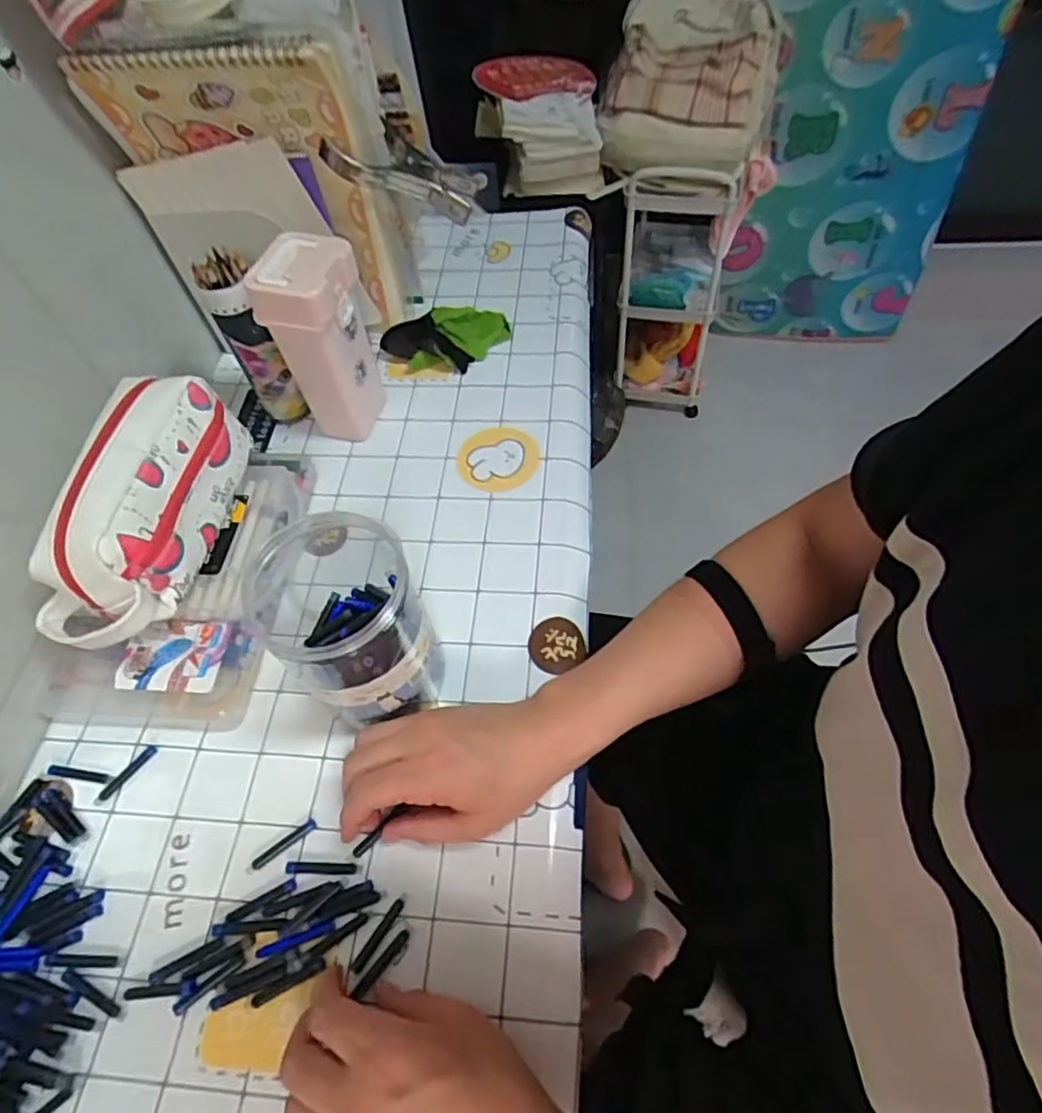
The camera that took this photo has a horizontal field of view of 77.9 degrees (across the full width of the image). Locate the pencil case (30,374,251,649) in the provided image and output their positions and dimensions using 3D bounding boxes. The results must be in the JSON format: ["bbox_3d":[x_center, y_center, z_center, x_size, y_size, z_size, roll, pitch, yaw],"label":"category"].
[{"bbox_3d":[-0.287,-0.041,0.480,0.087,0.091,0.210,6,62,10],"label":"pencil case"}]

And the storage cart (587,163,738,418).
[{"bbox_3d":[0.320,-0.652,1.467,0.270,0.552,0.327,2,61,8],"label":"storage cart"}]

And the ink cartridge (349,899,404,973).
[{"bbox_3d":[-0.092,0.241,0.410,0.008,0.004,0.046,28,63,20],"label":"ink cartridge"}]

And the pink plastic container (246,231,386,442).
[{"bbox_3d":[-0.175,-0.187,0.588,0.070,0.177,0.076,6,58,8],"label":"pink plastic container"}]

